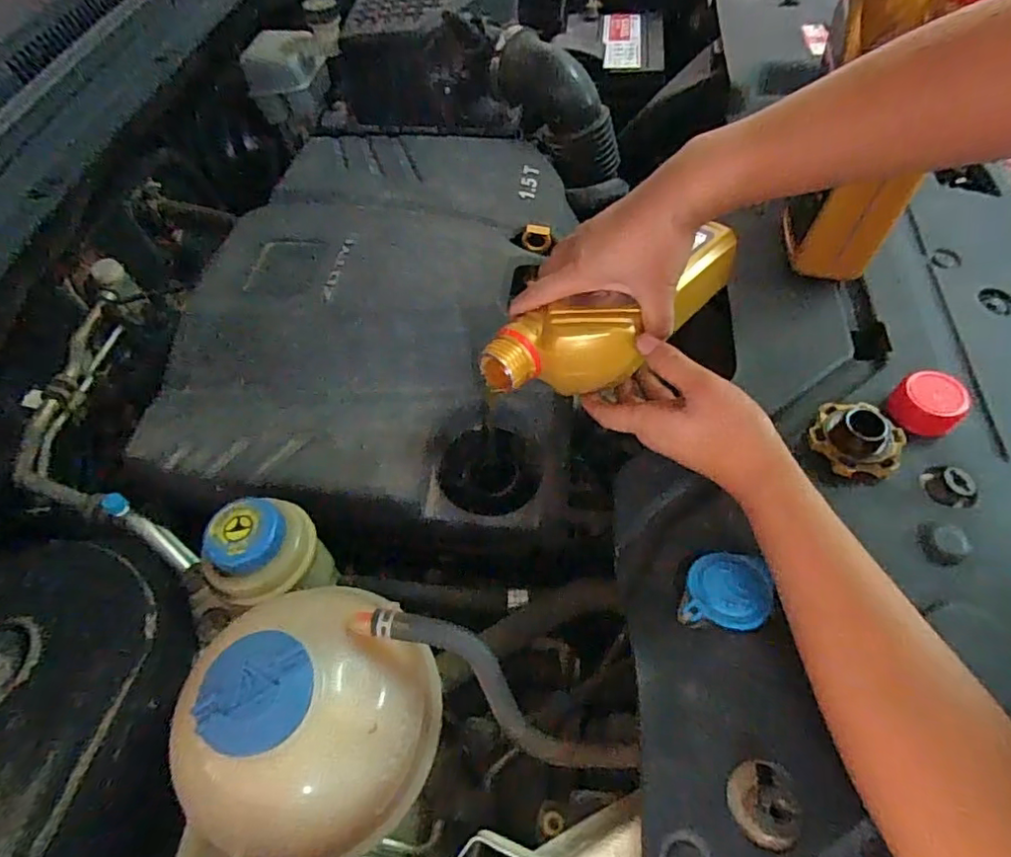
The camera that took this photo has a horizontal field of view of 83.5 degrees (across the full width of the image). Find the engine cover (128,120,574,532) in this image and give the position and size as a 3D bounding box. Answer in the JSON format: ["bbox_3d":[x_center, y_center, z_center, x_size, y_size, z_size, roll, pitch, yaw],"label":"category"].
[{"bbox_3d":[-0.117,-0.164,0.651,0.411,0.102,0.565,3,57,5],"label":"engine cover"}]

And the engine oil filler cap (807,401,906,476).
[{"bbox_3d":[0.260,0.005,0.416,0.058,0.029,0.059,-2,57,3],"label":"engine oil filler cap"}]

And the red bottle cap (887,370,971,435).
[{"bbox_3d":[0.316,-0.016,0.430,0.043,0.035,0.045,-2,57,3],"label":"red bottle cap"}]

